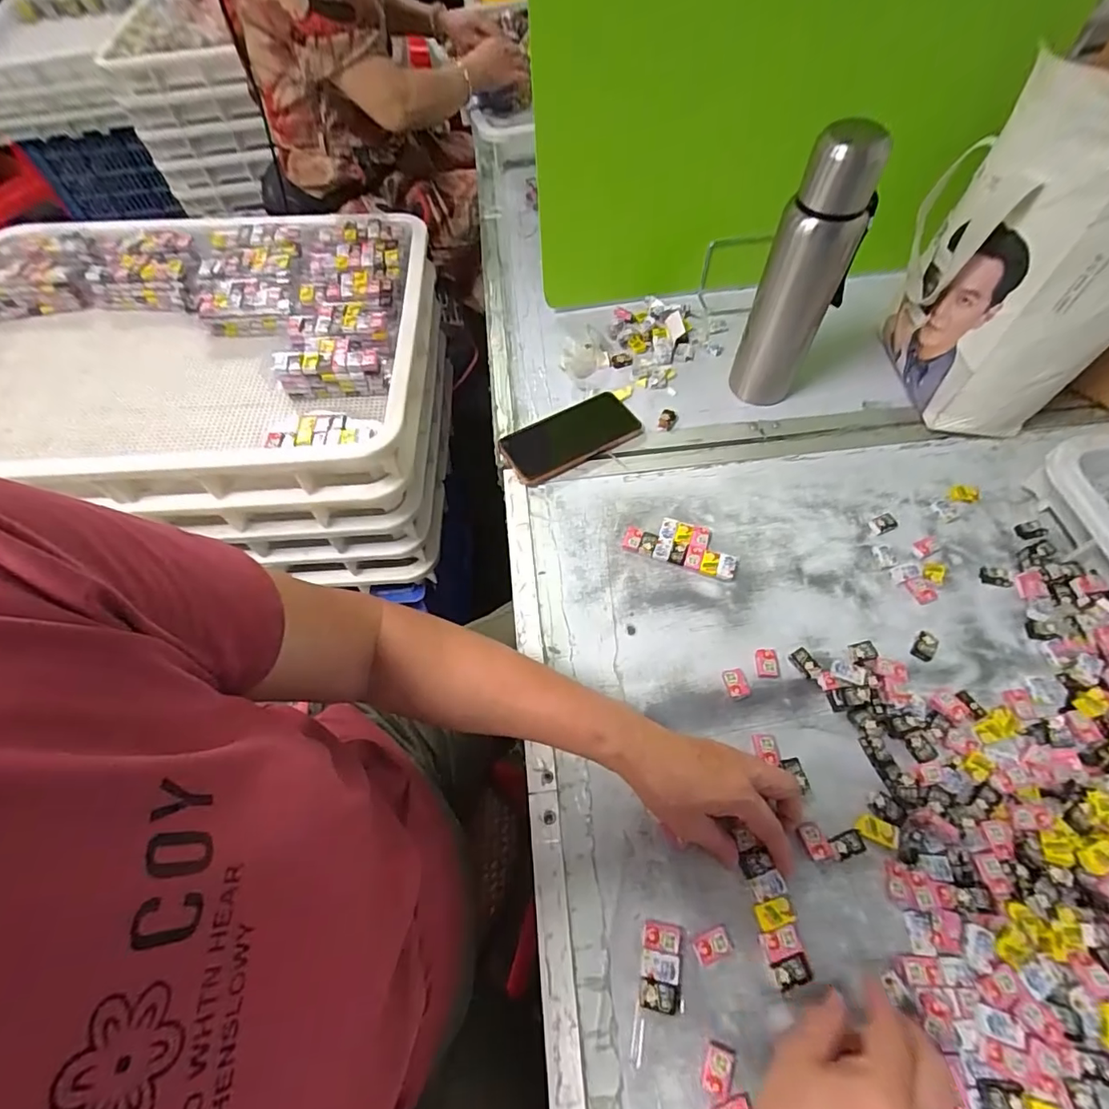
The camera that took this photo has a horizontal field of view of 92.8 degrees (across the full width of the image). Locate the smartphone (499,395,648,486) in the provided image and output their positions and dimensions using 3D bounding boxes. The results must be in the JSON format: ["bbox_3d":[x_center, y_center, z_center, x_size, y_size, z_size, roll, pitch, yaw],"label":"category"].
[{"bbox_3d":[0.020,-0.142,0.647,0.163,0.015,0.083,-26,62,-11],"label":"smartphone"}]

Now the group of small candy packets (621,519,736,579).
[{"bbox_3d":[0.137,-0.011,0.568,0.119,0.013,0.053,17,62,13],"label":"group of small candy packets"}]

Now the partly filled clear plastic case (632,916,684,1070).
[{"bbox_3d":[0.075,0.314,0.379,0.031,0.009,0.083,10,61,9],"label":"partly filled clear plastic case"}]

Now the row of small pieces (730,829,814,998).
[{"bbox_3d":[0.164,0.266,0.400,0.030,0.007,0.098,-10,60,-2],"label":"row of small pieces"}]

